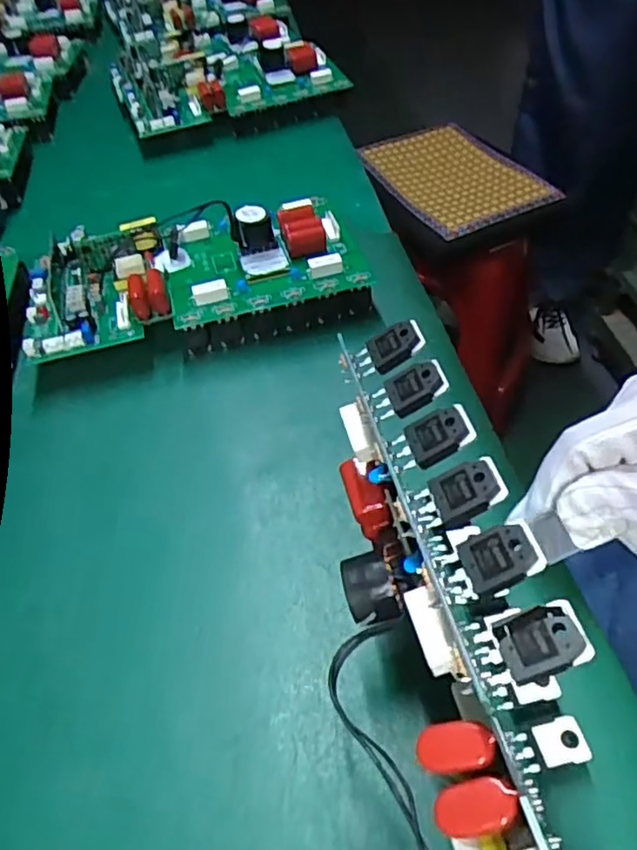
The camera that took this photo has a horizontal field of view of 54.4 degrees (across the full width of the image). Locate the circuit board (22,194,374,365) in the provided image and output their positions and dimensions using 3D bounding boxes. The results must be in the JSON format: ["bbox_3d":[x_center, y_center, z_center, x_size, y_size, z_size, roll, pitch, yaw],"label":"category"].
[{"bbox_3d":[-0.087,-0.109,0.439,0.231,0.054,0.120,-13,48,-8],"label":"circuit board"}]

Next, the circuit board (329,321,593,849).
[{"bbox_3d":[0.037,0.073,0.182,0.050,0.089,0.218,-8,47,-4],"label":"circuit board"}]

